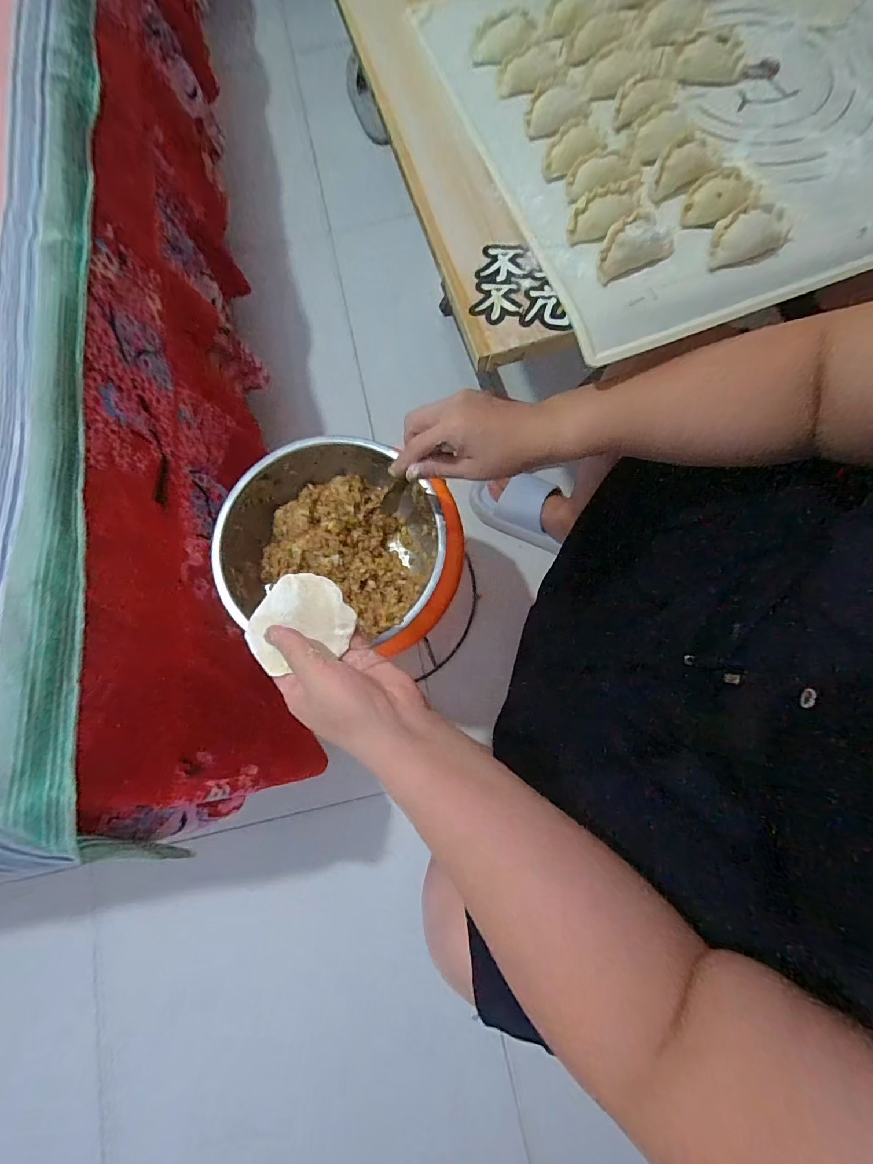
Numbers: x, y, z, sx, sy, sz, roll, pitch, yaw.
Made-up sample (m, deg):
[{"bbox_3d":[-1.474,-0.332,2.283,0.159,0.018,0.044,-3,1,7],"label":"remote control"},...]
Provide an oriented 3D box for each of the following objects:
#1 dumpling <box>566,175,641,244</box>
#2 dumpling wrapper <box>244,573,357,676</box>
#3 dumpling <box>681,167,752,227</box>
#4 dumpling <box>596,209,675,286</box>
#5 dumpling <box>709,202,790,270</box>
[{"bbox_3d":[0.124,-0.275,0.330,0.056,0.022,0.024,-40,80,-8],"label":"dumpling"},{"bbox_3d":[-0.102,0.030,0.323,0.075,0.013,0.064,-34,89,-2],"label":"dumpling wrapper"},{"bbox_3d":[0.207,-0.281,0.326,0.051,0.017,0.029,-20,78,-4],"label":"dumpling"},{"bbox_3d":[0.141,-0.242,0.320,0.060,0.020,0.030,-30,78,-6],"label":"dumpling"},{"bbox_3d":[0.224,-0.249,0.319,0.061,0.020,0.031,-16,77,-3],"label":"dumpling"}]

